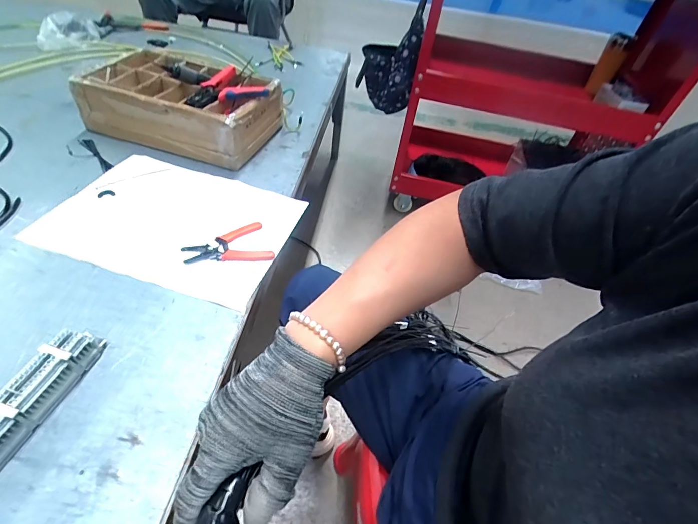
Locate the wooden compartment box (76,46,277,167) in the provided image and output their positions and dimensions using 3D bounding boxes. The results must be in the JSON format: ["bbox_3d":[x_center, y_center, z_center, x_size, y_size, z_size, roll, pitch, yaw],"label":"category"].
[{"bbox_3d":[-0.390,-0.391,0.883,0.392,0.118,0.251,14,47,9],"label":"wooden compartment box"}]

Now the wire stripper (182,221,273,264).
[{"bbox_3d":[-0.218,-0.029,0.657,0.143,0.011,0.102,-17,50,-20],"label":"wire stripper"}]

